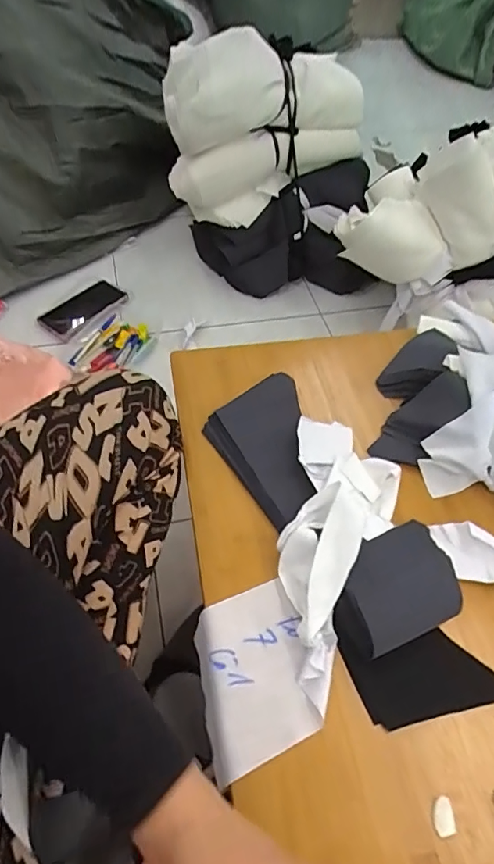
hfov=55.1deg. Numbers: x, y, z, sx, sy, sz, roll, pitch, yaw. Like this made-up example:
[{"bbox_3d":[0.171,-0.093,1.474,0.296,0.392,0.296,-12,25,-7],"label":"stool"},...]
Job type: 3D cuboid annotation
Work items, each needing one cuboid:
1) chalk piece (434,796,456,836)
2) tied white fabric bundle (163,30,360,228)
[{"bbox_3d":[0.139,0.271,0.334,0.015,0.004,0.021,-4,55,-7],"label":"chalk piece"},{"bbox_3d":[0.032,-0.549,0.864,0.337,0.252,0.131,-18,57,-15],"label":"tied white fabric bundle"}]

